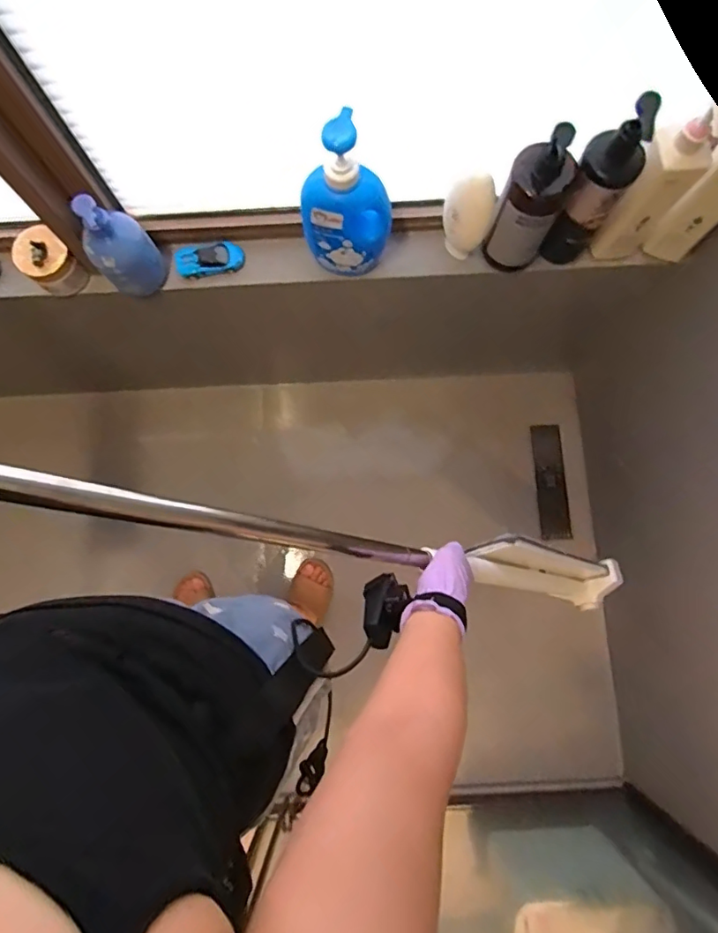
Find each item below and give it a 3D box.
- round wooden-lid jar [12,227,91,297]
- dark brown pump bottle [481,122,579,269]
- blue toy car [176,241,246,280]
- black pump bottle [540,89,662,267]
[{"bbox_3d":[-0.506,-0.334,0.859,0.074,0.090,0.070,0,80,-1],"label":"round wooden-lid jar"},{"bbox_3d":[0.251,-0.382,0.768,0.092,0.252,0.068,20,80,3],"label":"dark brown pump bottle"},{"bbox_3d":[-0.252,-0.350,0.888,0.115,0.027,0.045,-10,80,-3],"label":"blue toy car"},{"bbox_3d":[0.331,-0.386,0.742,0.078,0.274,0.063,31,81,4],"label":"black pump bottle"}]

